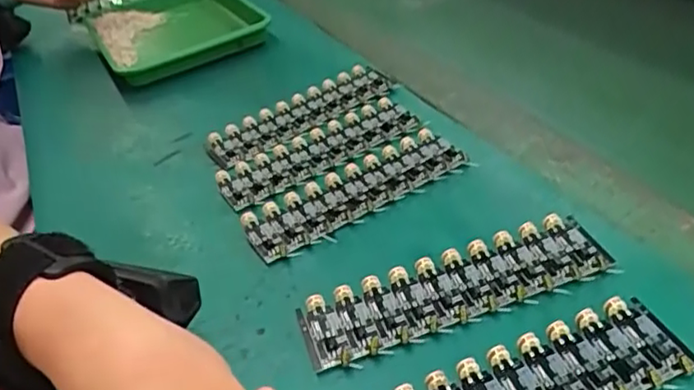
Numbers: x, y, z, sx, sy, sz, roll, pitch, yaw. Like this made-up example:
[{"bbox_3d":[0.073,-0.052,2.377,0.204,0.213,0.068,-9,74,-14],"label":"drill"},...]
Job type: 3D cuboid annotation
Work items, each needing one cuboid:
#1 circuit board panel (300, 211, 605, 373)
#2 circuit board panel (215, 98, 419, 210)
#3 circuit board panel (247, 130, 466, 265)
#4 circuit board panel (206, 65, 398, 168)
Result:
[{"bbox_3d":[0.056,0.047,0.325,0.162,0.009,0.046,-15,37,-11],"label":"circuit board panel"},{"bbox_3d":[-0.020,-0.034,0.459,0.154,0.008,0.059,-24,40,-22],"label":"circuit board panel"},{"bbox_3d":[0.005,-0.004,0.411,0.153,0.008,0.052,-24,40,-22],"label":"circuit board panel"},{"bbox_3d":[-0.035,-0.070,0.506,0.163,0.008,0.055,-27,41,-25],"label":"circuit board panel"}]

